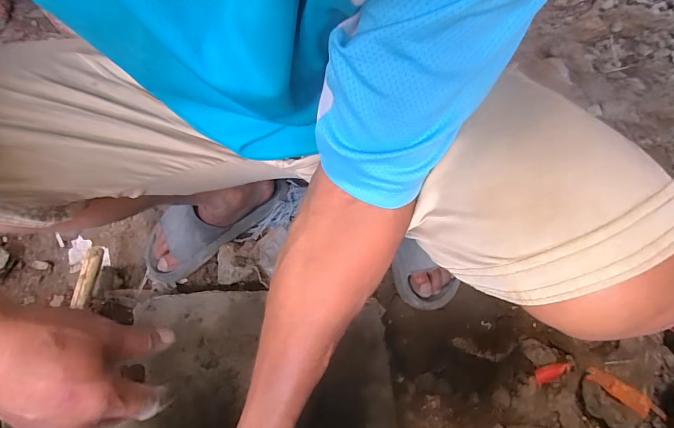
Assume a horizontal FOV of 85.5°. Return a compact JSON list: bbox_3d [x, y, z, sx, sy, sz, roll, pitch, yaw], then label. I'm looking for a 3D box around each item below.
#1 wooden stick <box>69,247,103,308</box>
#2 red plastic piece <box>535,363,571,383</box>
[{"bbox_3d":[-0.414,0.103,0.602,0.014,0.022,0.107,-4,58,2],"label":"wooden stick"},{"bbox_3d":[0.322,0.237,0.548,0.048,0.019,0.020,-35,57,20],"label":"red plastic piece"}]

